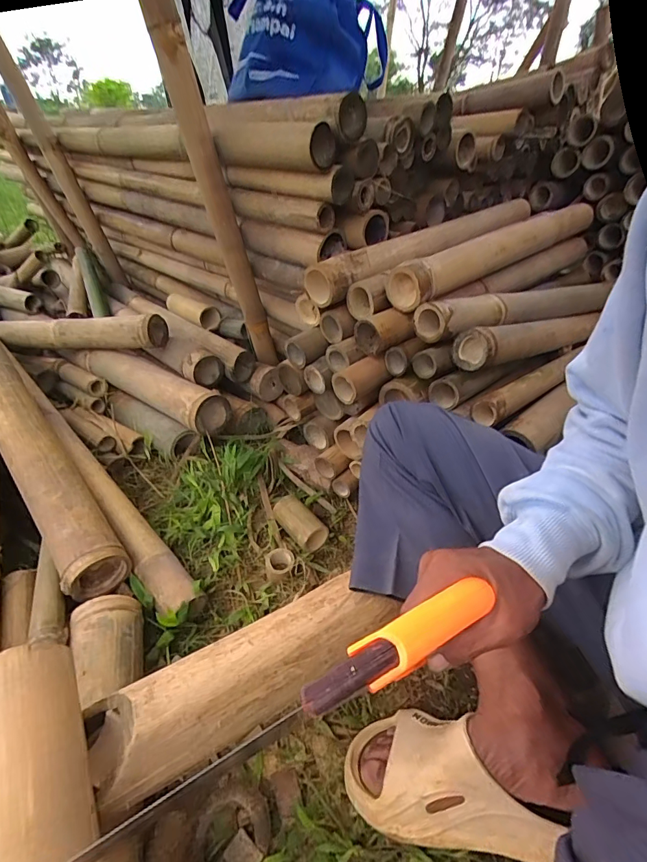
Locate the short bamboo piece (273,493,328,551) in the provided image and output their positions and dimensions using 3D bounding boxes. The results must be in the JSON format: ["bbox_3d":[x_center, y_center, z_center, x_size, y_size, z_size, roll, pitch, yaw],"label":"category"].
[{"bbox_3d":[-0.044,0.161,0.747,0.051,0.048,0.106,-24,41,-29],"label":"short bamboo piece"}]

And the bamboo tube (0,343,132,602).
[{"bbox_3d":[-0.557,-0.012,0.771,0.087,0.081,0.747,-28,56,-33],"label":"bamboo tube"}]

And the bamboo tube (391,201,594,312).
[{"bbox_3d":[0.337,-0.340,0.779,0.604,0.077,0.069,-29,44,-33],"label":"bamboo tube"}]

